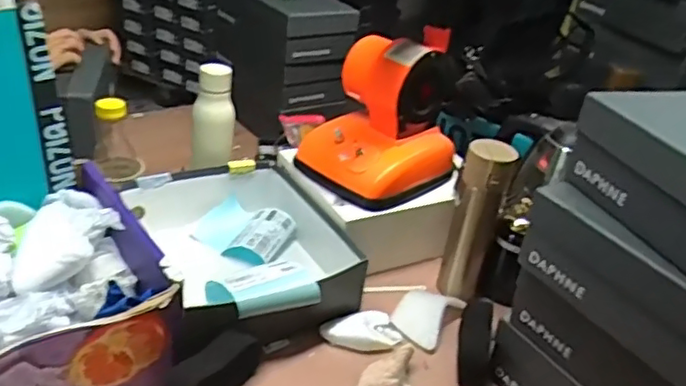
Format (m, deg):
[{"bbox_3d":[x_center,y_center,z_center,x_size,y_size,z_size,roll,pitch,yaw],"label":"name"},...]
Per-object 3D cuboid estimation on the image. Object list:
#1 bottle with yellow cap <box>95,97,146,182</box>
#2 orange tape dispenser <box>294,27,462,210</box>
[{"bbox_3d":[-0.346,-0.081,0.992,0.072,0.130,0.055,-1,32,-15],"label":"bottle with yellow cap"},{"bbox_3d":[0.059,-0.117,0.967,0.202,0.210,0.170,-18,39,-36],"label":"orange tape dispenser"}]

